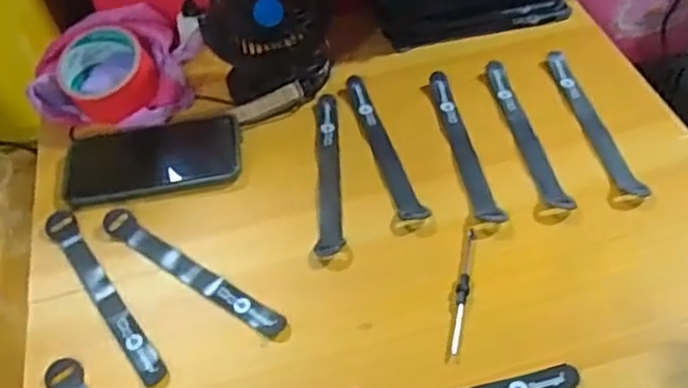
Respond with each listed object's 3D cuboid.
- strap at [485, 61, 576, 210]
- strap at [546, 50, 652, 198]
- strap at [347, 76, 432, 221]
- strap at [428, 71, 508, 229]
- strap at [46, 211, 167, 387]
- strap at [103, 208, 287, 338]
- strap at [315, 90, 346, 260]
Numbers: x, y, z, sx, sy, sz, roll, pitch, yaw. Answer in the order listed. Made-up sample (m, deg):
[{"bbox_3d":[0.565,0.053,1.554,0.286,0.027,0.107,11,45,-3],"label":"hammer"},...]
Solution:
[{"bbox_3d":[0.166,-0.058,0.625,0.022,0.009,0.193,-11,50,-3],"label":"strap"},{"bbox_3d":[0.229,-0.068,0.624,0.024,0.010,0.189,-10,50,-2],"label":"strap"},{"bbox_3d":[0.034,-0.048,0.628,0.024,0.004,0.190,-16,50,-8],"label":"strap"},{"bbox_3d":[0.110,-0.047,0.621,0.024,0.009,0.190,-9,50,-1],"label":"strap"},{"bbox_3d":[-0.197,0.078,0.551,0.025,0.007,0.202,-32,52,-22],"label":"strap"},{"bbox_3d":[-0.130,0.062,0.556,0.200,0.006,0.025,29,56,27],"label":"strap"},{"bbox_3d":[-0.015,-0.024,0.617,0.023,0.004,0.193,-4,50,3],"label":"strap"}]

